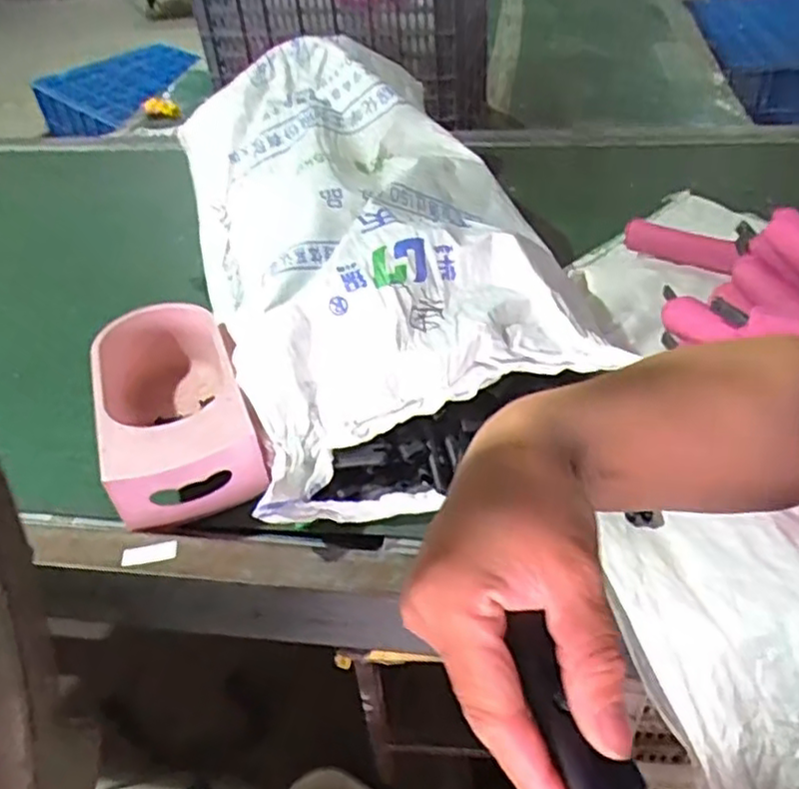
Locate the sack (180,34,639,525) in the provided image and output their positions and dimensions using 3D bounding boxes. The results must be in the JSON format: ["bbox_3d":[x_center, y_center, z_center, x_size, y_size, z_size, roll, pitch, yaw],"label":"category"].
[{"bbox_3d":[-0.029,-0.206,0.914,0.437,0.226,0.734,-15,42,-11],"label":"sack"}]

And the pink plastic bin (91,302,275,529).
[{"bbox_3d":[-0.256,0.010,0.806,0.152,0.113,0.301,-18,43,-14],"label":"pink plastic bin"}]

